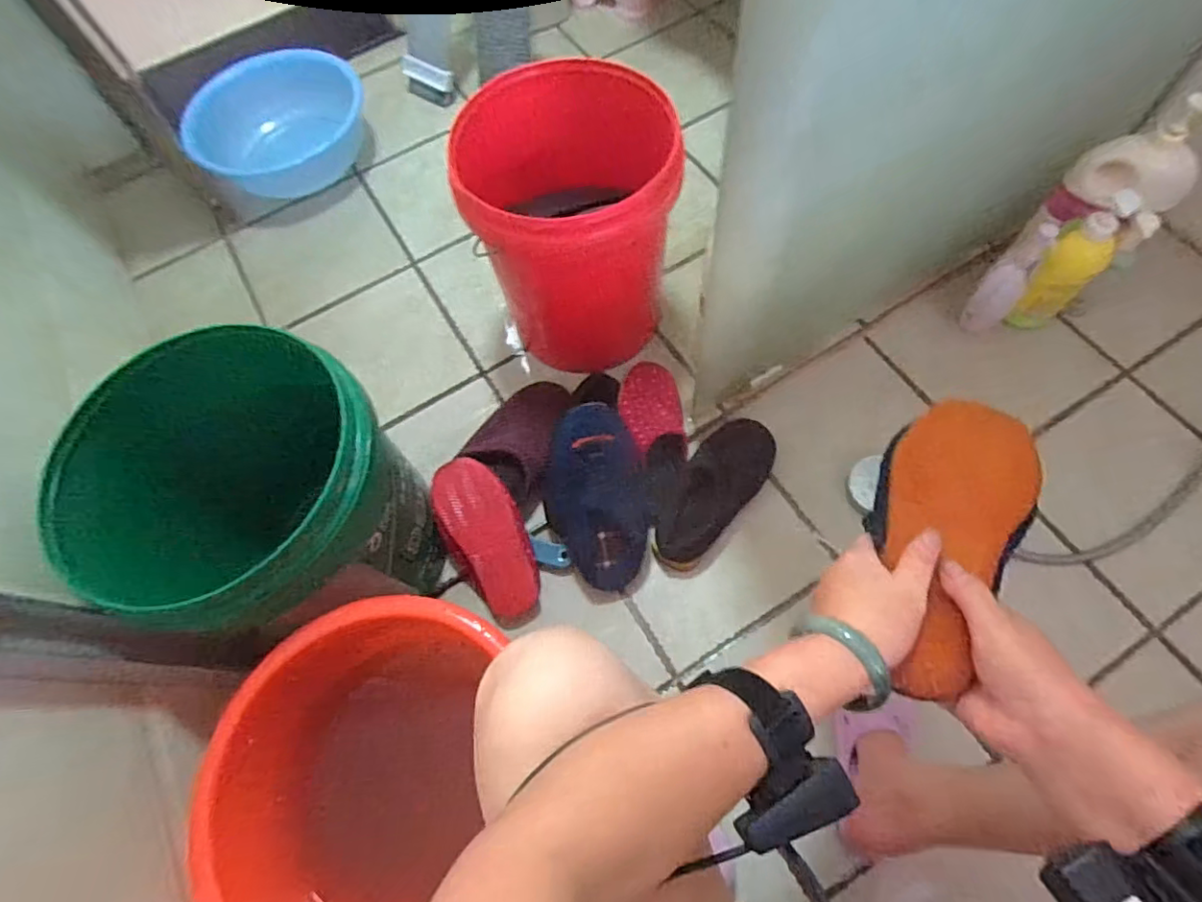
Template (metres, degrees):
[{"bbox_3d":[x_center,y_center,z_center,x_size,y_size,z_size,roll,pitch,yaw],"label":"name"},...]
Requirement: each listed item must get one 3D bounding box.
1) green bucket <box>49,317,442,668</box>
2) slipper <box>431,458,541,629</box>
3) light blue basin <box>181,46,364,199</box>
[{"bbox_3d":[-0.385,0.082,0.711,0.279,0.346,0.291,-1,65,3],"label":"green bucket"},{"bbox_3d":[-0.165,0.134,0.845,0.113,0.055,0.253,-24,100,-7],"label":"slipper"},{"bbox_3d":[-0.669,-0.686,1.213,0.363,0.155,0.196,-32,67,-11],"label":"light blue basin"}]

